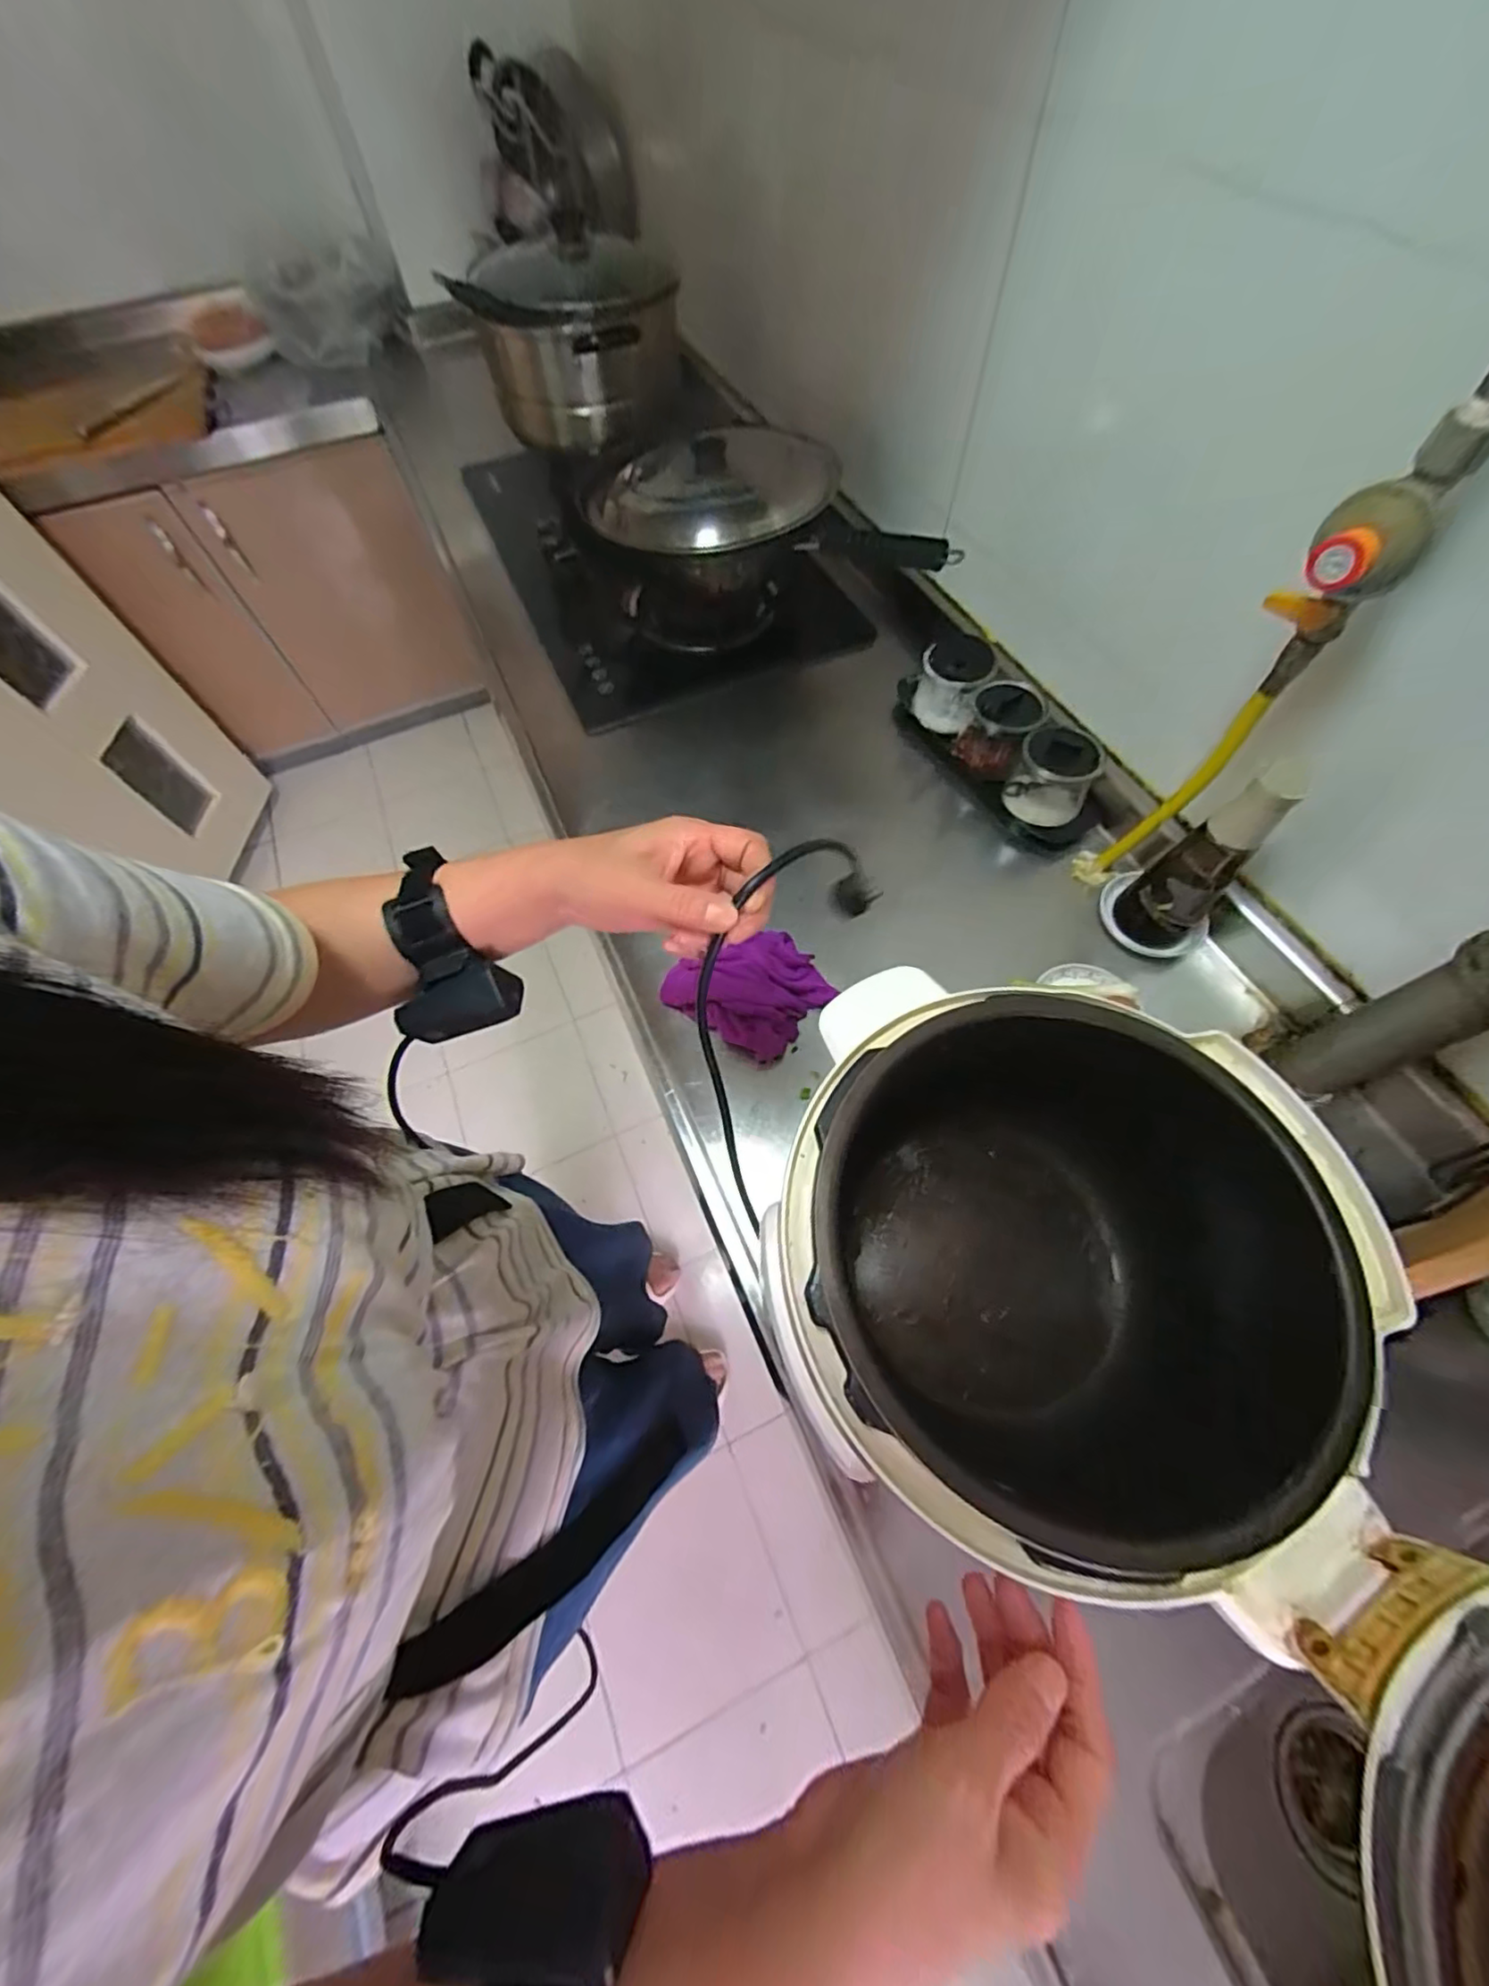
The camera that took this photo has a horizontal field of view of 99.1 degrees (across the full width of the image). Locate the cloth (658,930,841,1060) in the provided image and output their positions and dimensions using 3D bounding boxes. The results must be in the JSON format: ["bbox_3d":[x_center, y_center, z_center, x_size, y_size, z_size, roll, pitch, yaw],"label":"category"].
[{"bbox_3d":[0.006,-0.010,0.589,0.126,0.046,0.124,38,70,18],"label":"cloth"}]

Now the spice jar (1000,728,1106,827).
[{"bbox_3d":[0.335,-0.236,0.691,0.085,0.070,0.082,-1,63,1],"label":"spice jar"}]

